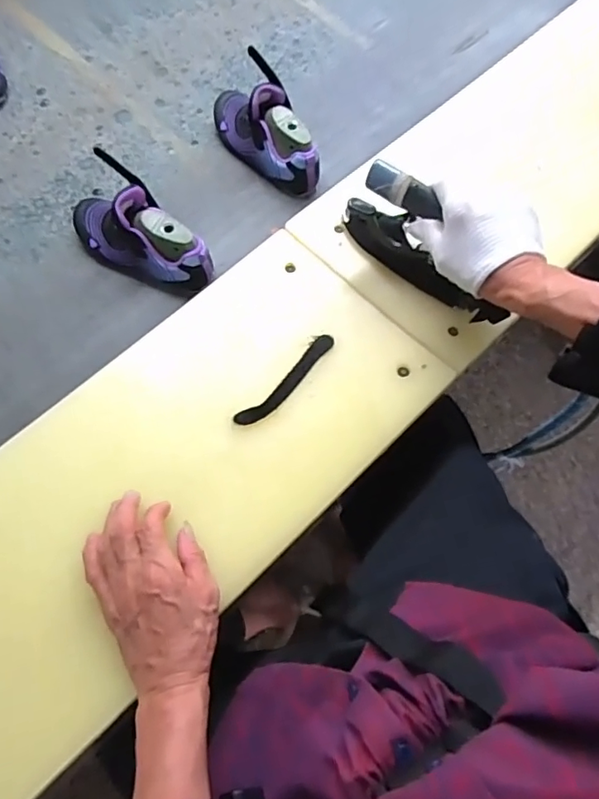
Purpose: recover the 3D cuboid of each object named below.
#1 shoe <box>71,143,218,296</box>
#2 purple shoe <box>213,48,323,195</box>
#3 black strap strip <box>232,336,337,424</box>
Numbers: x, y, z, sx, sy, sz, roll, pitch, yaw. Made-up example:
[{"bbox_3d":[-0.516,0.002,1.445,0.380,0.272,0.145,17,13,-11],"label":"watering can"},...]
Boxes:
[{"bbox_3d":[-0.197,-0.206,0.644,0.200,0.099,0.073,25,68,9],"label":"shoe"},{"bbox_3d":[-0.052,-0.367,0.718,0.076,0.103,0.205,-30,70,-13],"label":"purple shoe"},{"bbox_3d":[-0.012,-0.021,0.557,0.023,0.006,0.136,41,78,13],"label":"black strap strip"}]

